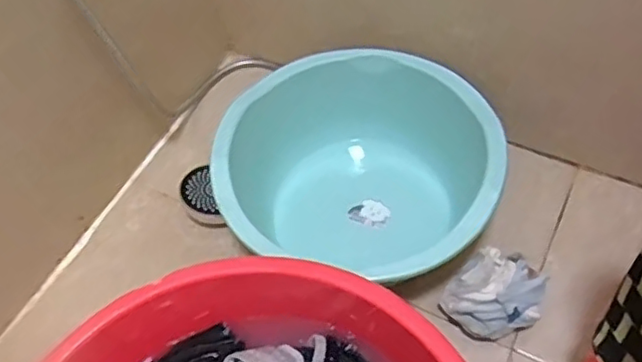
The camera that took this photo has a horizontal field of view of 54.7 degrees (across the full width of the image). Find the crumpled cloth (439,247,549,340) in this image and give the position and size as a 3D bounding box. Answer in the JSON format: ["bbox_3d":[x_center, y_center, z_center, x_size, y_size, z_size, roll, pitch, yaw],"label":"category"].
[{"bbox_3d":[0.223,0.149,0.794,0.106,0.094,0.099,37,67,27],"label":"crumpled cloth"}]

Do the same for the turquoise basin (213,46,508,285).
[{"bbox_3d":[0.053,0.003,0.877,0.365,0.191,0.312,6,57,11],"label":"turquoise basin"}]

